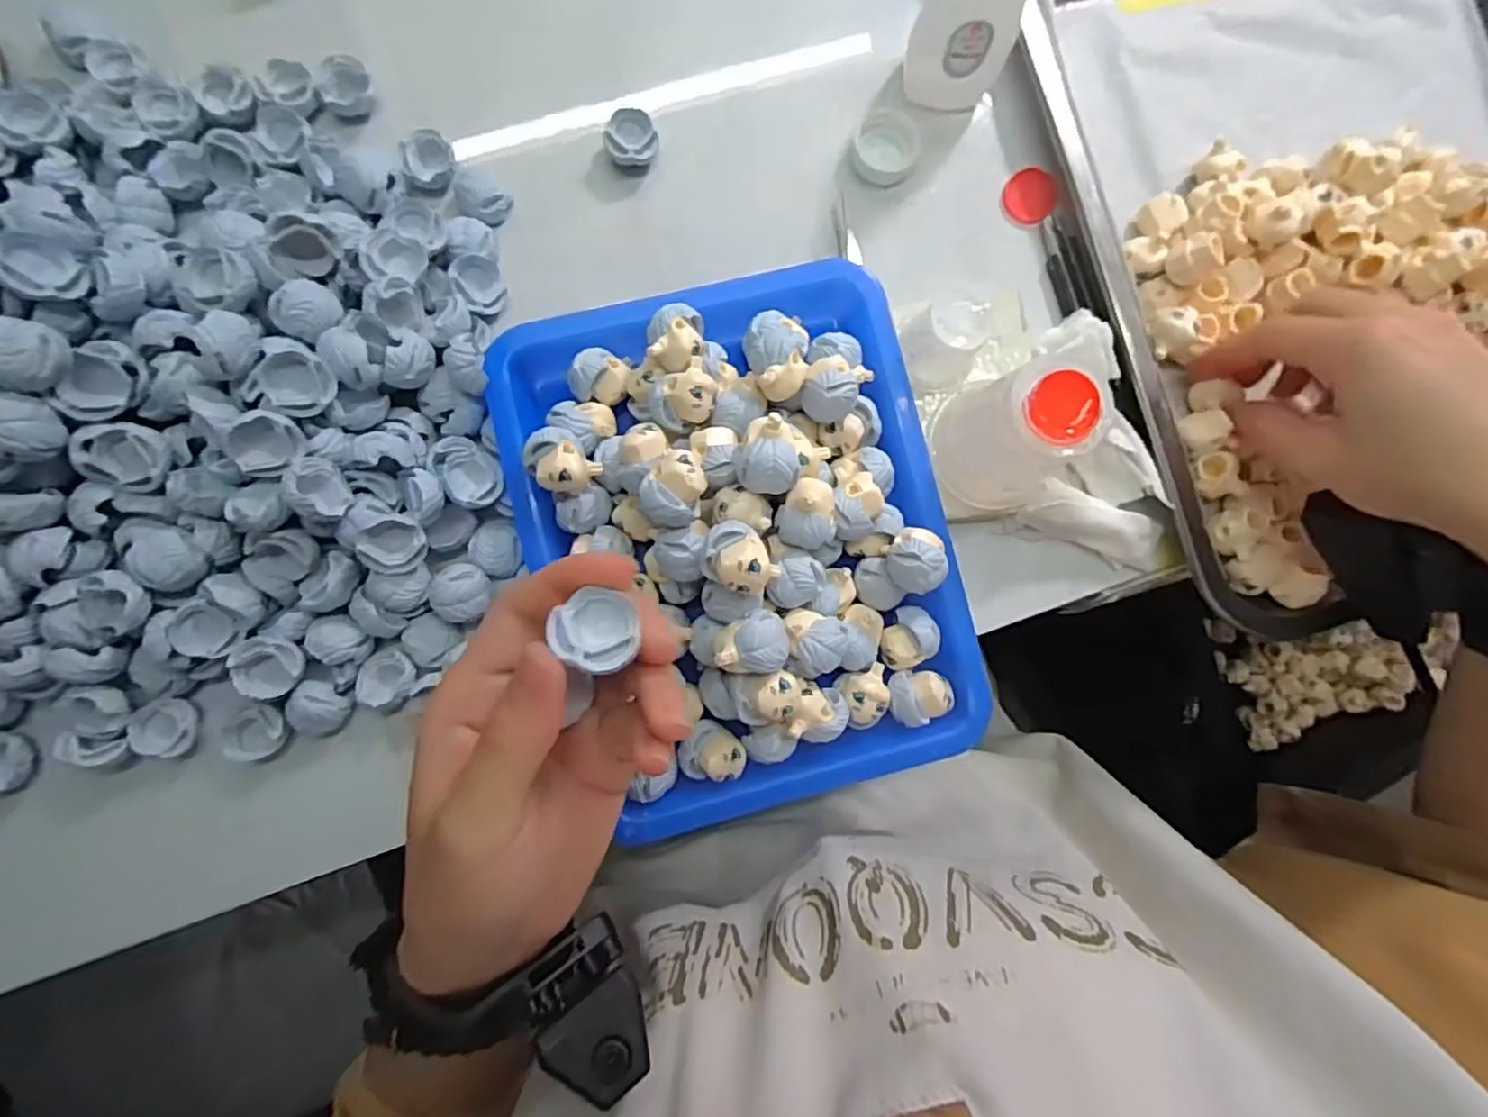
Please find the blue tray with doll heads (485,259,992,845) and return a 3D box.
[{"bbox_3d":[0.001,-0.008,0.265,0.168,0.060,0.218,-13,88,-4],"label":"blue tray with doll heads"}]

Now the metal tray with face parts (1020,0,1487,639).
[{"bbox_3d":[0.293,-0.159,0.302,0.264,0.040,0.345,-17,88,-4],"label":"metal tray with face parts"}]

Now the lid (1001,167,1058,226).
[{"bbox_3d":[0.138,-0.174,0.312,0.024,0.004,0.027,27,86,-2],"label":"lid"}]

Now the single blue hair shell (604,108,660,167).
[{"bbox_3d":[-0.051,-0.191,0.298,0.024,0.012,0.022,0,87,-3],"label":"single blue hair shell"}]

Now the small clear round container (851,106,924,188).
[{"bbox_3d":[0.067,-0.194,0.307,0.031,0.008,0.034,0,87,-3],"label":"small clear round container"}]

